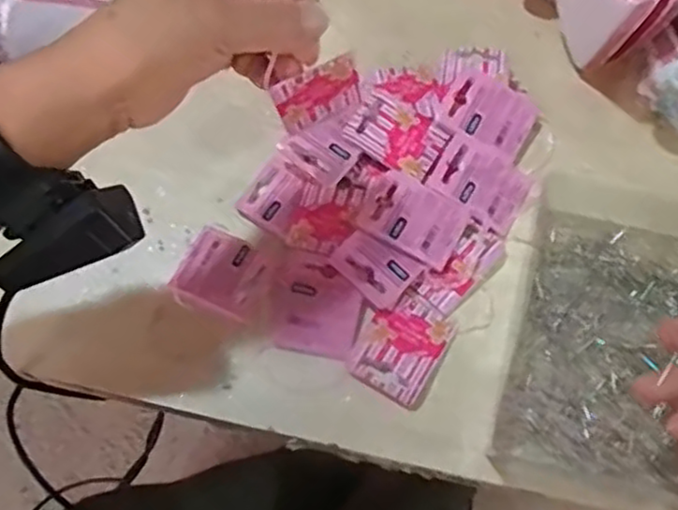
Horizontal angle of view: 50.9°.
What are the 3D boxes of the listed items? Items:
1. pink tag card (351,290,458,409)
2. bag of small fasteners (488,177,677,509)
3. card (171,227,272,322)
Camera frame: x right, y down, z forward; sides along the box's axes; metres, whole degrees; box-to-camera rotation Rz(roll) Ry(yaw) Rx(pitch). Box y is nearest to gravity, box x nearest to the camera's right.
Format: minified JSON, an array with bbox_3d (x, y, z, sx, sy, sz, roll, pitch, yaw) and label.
[{"bbox_3d":[0.038,0.053,0.408,0.043,0.009,0.059,29,70,12],"label":"pink tag card"},{"bbox_3d":[0.213,0.057,0.403,0.216,0.022,0.185,14,67,6],"label":"bag of small fasteners"},{"bbox_3d":[-0.067,0.010,0.418,0.053,0.006,0.044,24,68,11],"label":"card"}]

